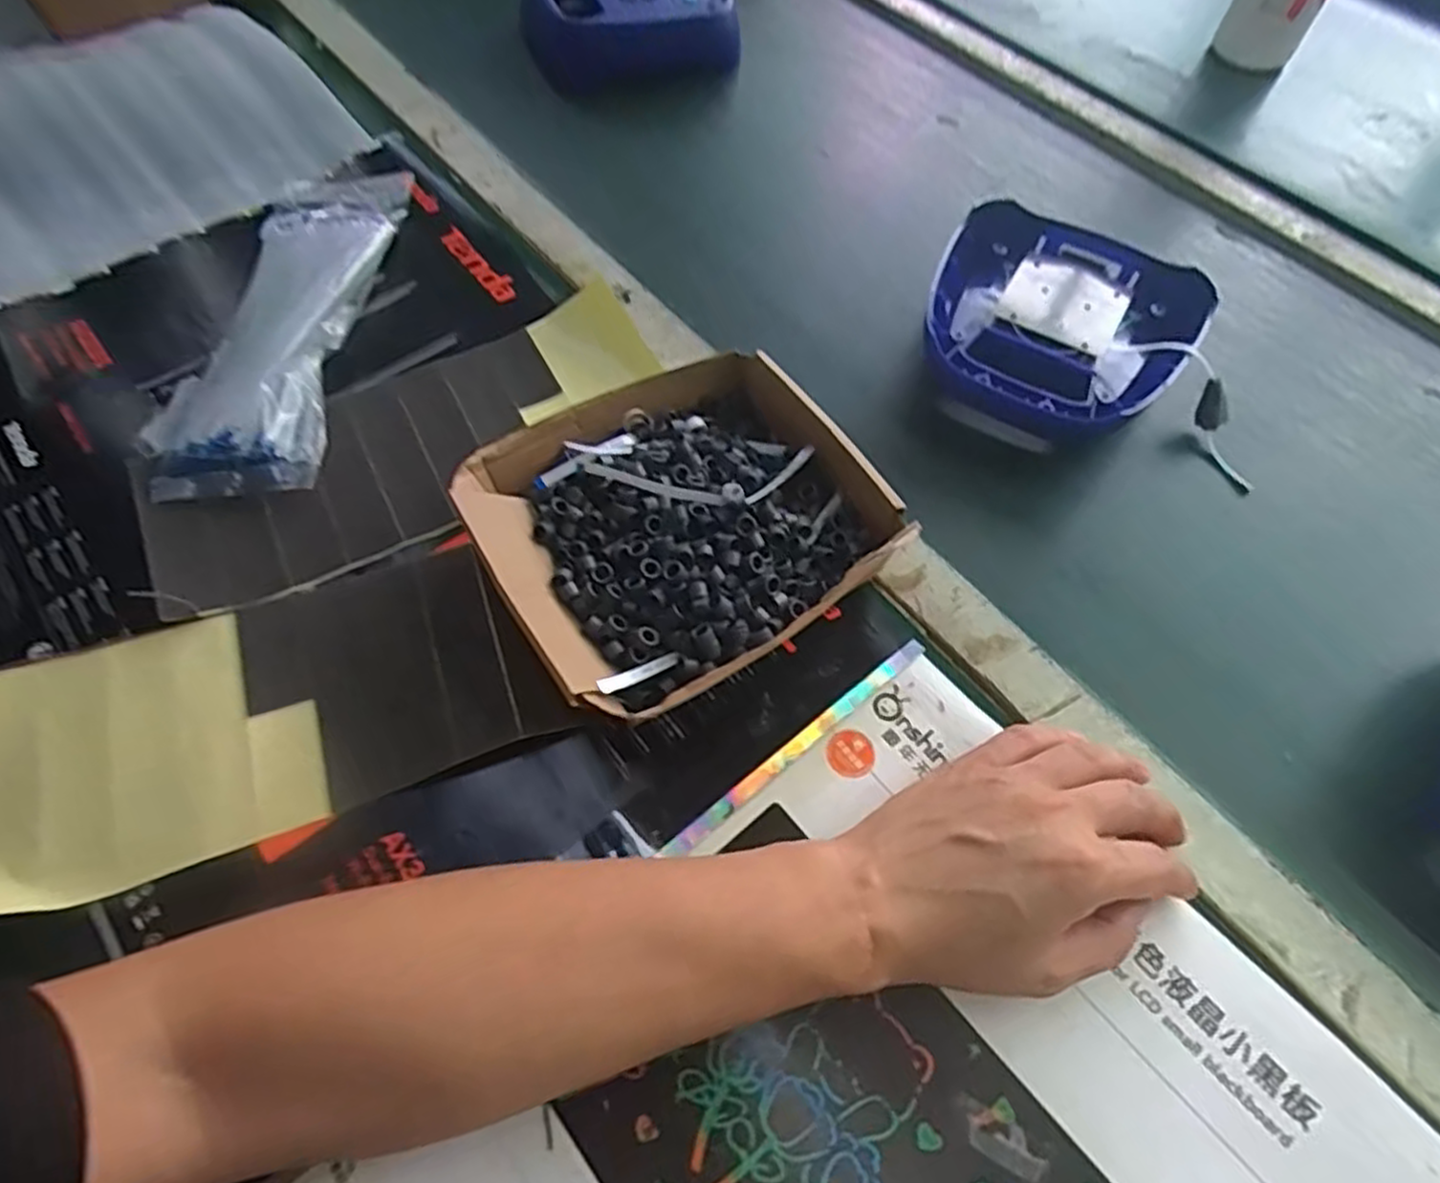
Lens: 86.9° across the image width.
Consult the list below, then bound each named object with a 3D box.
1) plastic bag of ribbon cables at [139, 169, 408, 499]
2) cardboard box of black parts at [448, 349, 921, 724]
[{"bbox_3d":[-0.276,-0.179,0.475,0.106,0.031,0.273,1,60,-1],"label":"plastic bag of ribbon cables"},{"bbox_3d":[-0.020,-0.035,0.393,0.190,0.056,0.178,-30,66,-17],"label":"cardboard box of black parts"}]

